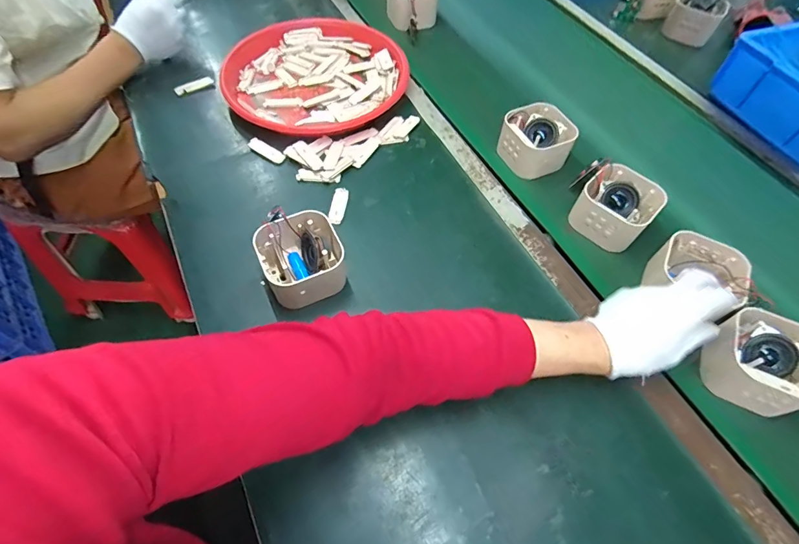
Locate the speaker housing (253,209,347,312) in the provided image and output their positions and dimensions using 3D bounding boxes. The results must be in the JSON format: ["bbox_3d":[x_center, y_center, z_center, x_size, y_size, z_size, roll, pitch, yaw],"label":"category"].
[{"bbox_3d":[-0.111,-0.014,0.487,0.093,0.061,0.103,-25,63,-16],"label":"speaker housing"}]

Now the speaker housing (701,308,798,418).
[{"bbox_3d":[0.379,0.095,0.438,0.095,0.054,0.090,28,62,13],"label":"speaker housing"}]

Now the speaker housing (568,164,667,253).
[{"bbox_3d":[0.278,-0.084,0.547,0.091,0.055,0.086,41,65,19],"label":"speaker housing"}]

